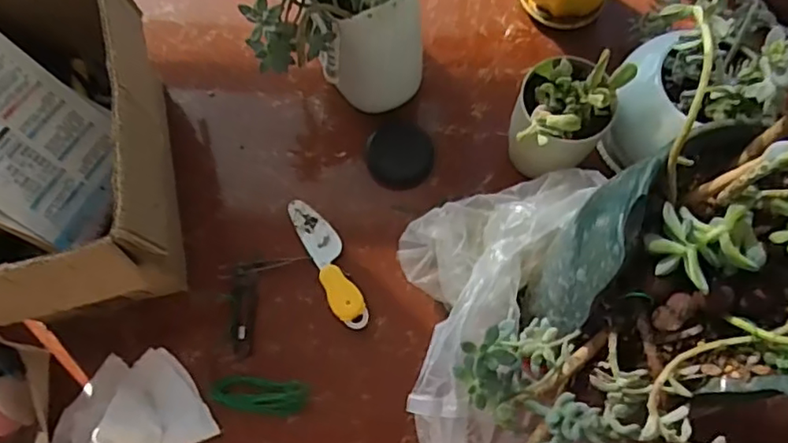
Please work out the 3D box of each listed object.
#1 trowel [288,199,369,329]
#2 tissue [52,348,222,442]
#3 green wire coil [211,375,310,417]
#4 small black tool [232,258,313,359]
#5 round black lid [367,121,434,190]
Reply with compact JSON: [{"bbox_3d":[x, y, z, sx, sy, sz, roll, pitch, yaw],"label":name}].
[{"bbox_3d":[-0.058,0.035,0.542,0.030,0.009,0.130,-24,72,-9],"label":"trowel"},{"bbox_3d":[-0.217,0.156,0.480,0.125,0.046,0.103,-22,72,-9],"label":"tissue"},{"bbox_3d":[-0.112,0.145,0.505,0.078,0.013,0.027,7,70,1],"label":"green wire coil"},{"bbox_3d":[-0.123,0.065,0.534,0.049,0.011,0.097,27,72,8],"label":"small black tool"},{"bbox_3d":[0.007,-0.062,0.569,0.060,0.008,0.063,8,70,2],"label":"round black lid"}]

